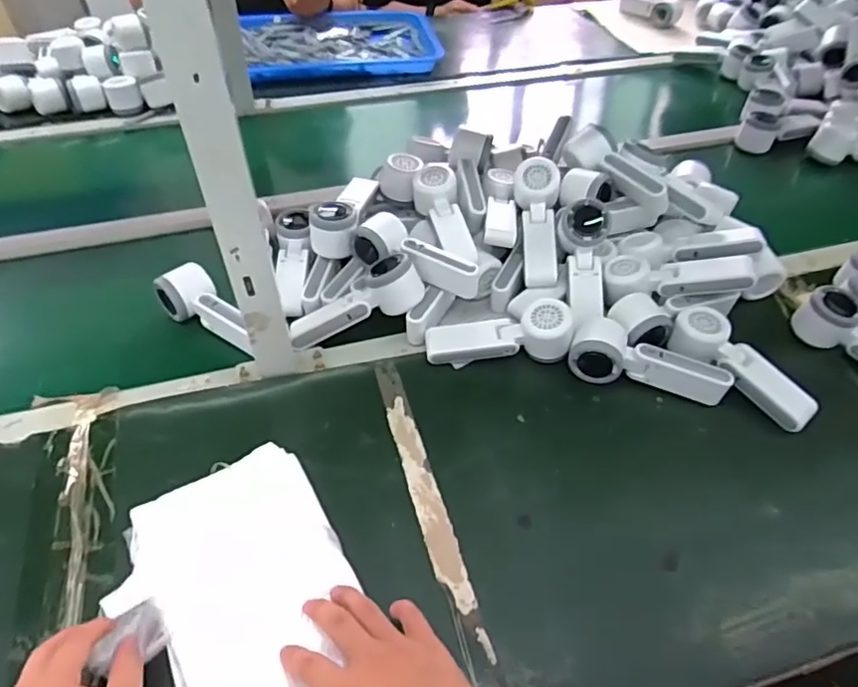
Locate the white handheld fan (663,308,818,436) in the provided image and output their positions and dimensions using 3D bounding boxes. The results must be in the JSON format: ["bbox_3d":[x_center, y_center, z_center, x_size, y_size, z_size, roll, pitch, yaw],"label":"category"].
[{"bbox_3d":[0.340,0.029,0.653,0.057,0.056,0.166,-25,52,-22],"label":"white handheld fan"}]

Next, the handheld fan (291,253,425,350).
[{"bbox_3d":[-0.090,-0.051,0.689,0.160,0.049,0.071,-28,53,0],"label":"handheld fan"}]

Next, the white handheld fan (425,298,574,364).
[{"bbox_3d":[0.079,-0.014,0.677,0.163,0.060,0.061,1,47,0],"label":"white handheld fan"}]

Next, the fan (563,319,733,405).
[{"bbox_3d":[0.242,0.017,0.664,0.167,0.051,0.072,9,47,7],"label":"fan"}]

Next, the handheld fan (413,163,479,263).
[{"bbox_3d":[0.018,-0.172,0.755,0.052,0.042,0.169,-9,49,-9],"label":"handheld fan"}]

